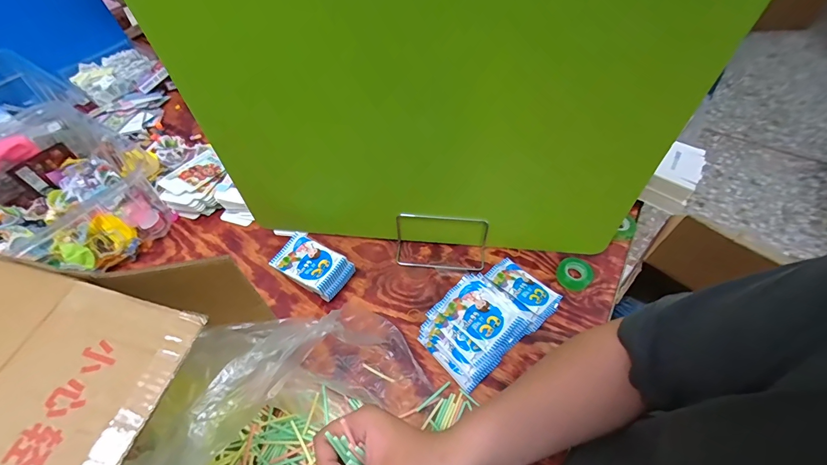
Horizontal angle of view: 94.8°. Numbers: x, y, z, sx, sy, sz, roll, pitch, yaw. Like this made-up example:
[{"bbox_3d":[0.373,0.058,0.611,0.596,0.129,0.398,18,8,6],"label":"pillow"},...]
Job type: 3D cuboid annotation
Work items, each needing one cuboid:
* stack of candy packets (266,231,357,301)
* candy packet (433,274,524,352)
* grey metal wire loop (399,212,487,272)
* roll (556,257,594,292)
[{"bbox_3d":[-0.161,0.059,0.612,0.118,0.049,0.076,25,58,20],"label":"stack of candy packets"},{"bbox_3d":[0.093,0.112,0.546,0.079,0.025,0.098,-39,57,-22],"label":"candy packet"},{"bbox_3d":[0.045,0.016,0.613,0.148,0.082,0.055,3,53,5],"label":"grey metal wire loop"},{"bbox_3d":[0.256,0.064,0.603,0.052,0.015,0.057,-1,53,2],"label":"roll"}]

